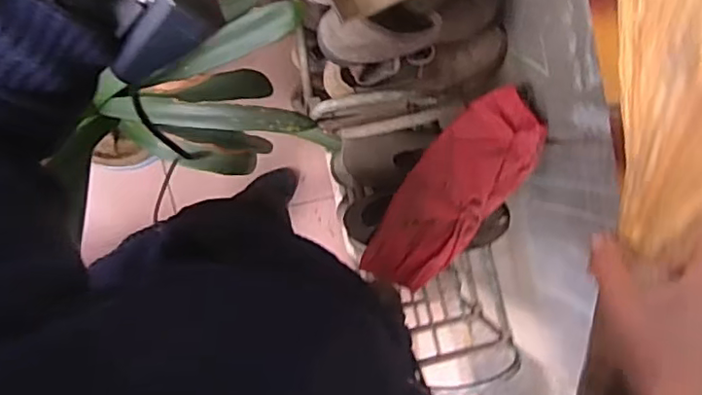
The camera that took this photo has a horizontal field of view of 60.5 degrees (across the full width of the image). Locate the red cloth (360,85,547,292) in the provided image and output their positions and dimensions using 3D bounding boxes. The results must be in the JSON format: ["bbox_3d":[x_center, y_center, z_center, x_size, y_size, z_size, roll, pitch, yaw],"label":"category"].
[{"bbox_3d":[0.152,-0.001,0.915,0.147,0.060,0.339,31,112,-9],"label":"red cloth"}]

